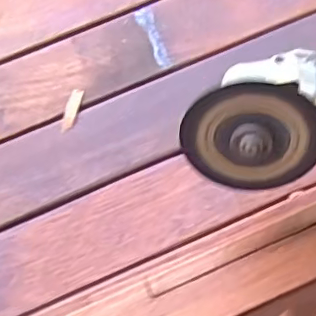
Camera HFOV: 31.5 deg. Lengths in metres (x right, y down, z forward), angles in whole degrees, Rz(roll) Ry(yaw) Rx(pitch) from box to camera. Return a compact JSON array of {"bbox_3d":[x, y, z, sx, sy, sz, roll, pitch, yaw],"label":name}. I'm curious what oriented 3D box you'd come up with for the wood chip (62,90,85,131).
[{"bbox_3d":[-0.097,-0.054,0.632,0.015,0.008,0.052,11,72,5],"label":"wood chip"}]

